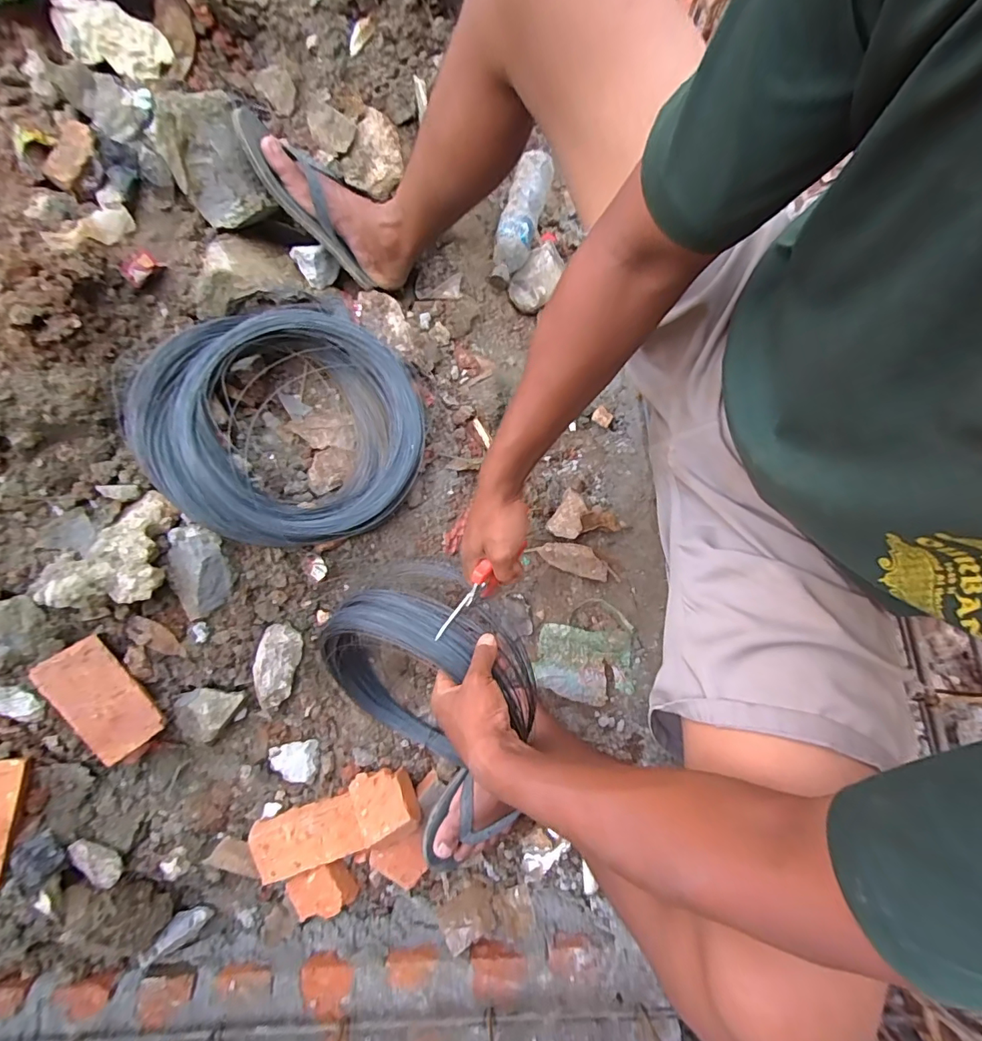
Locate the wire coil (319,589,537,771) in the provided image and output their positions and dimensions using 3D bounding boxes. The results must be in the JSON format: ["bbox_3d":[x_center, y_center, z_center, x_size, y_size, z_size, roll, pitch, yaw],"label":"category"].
[{"bbox_3d":[-0.092,0.202,0.628,0.239,0.298,0.067,25,49,5],"label":"wire coil"}]

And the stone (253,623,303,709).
[{"bbox_3d":[-0.299,0.201,0.679,0.049,0.034,0.109,15,77,4],"label":"stone"}]

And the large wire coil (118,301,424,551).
[{"bbox_3d":[-0.264,-0.125,0.652,0.350,0.058,0.319,-26,94,-21],"label":"large wire coil"}]

